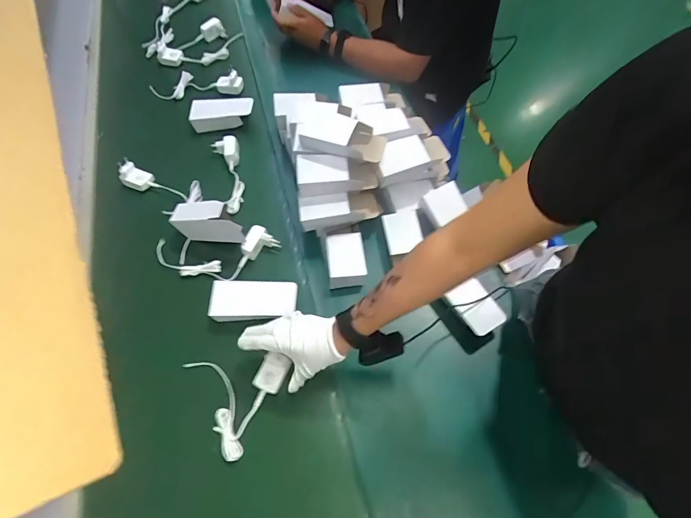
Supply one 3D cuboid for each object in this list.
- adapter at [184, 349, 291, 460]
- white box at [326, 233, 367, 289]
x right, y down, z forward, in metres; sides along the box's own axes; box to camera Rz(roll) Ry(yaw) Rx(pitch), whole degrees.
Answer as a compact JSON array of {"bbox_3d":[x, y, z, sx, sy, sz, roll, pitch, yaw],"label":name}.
[{"bbox_3d":[-0.193,0.202,0.603,0.155,0.040,0.157,25,64,13],"label":"adapter"},{"bbox_3d":[0.002,0.000,0.690,0.067,0.053,0.092,-8,60,3],"label":"white box"}]

